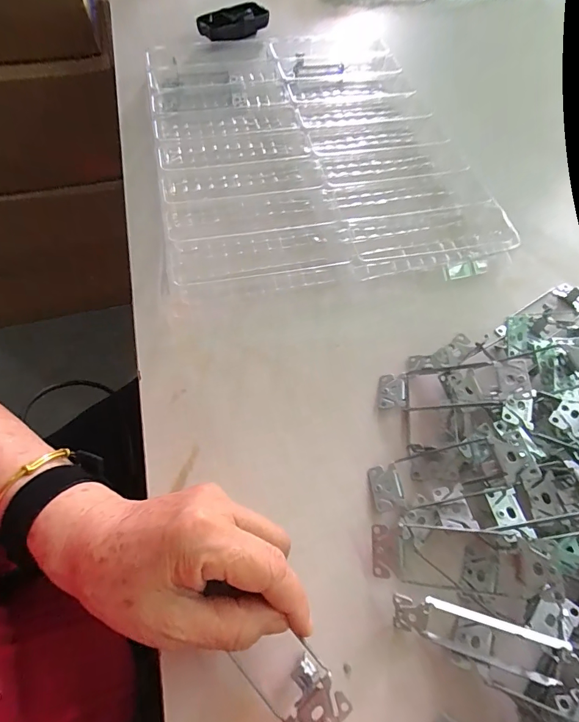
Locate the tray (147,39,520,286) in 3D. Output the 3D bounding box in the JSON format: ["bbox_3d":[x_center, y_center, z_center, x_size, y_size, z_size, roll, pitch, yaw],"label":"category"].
[{"bbox_3d":[0.020,-0.268,0.464,0.343,0.034,0.428,-10,62,-7],"label":"tray"}]

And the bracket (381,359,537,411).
[{"bbox_3d":[0.124,0.020,0.300,0.108,0.012,0.038,-9,58,26],"label":"bracket"}]

